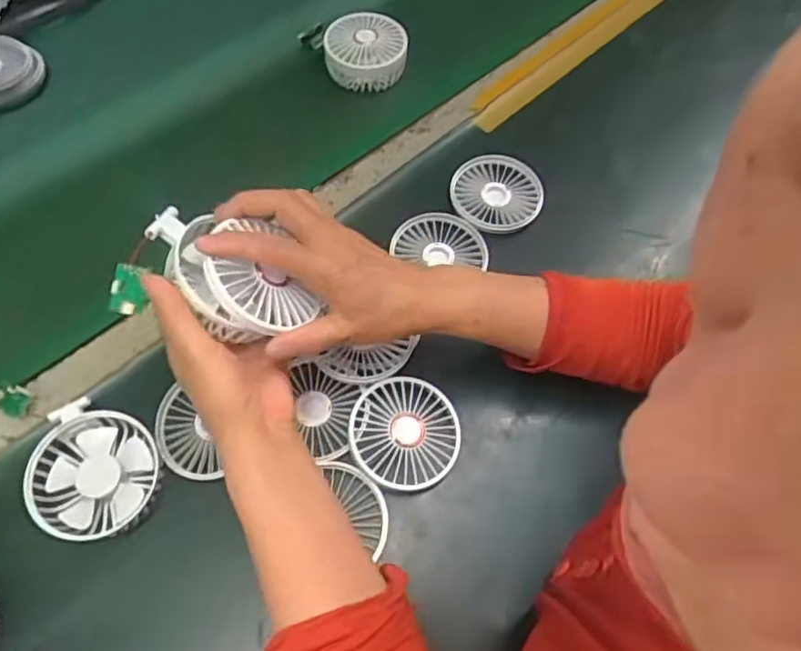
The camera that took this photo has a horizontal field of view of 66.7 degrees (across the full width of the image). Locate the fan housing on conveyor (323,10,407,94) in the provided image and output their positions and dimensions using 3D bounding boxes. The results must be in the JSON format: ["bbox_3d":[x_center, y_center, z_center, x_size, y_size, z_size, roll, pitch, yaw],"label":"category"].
[{"bbox_3d":[-0.040,-0.309,0.686,0.090,0.050,0.081,-7,62,-5],"label":"fan housing on conveyor"}]

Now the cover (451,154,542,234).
[{"bbox_3d":[0.096,-0.132,0.614,0.089,0.015,0.091,-20,64,-12],"label":"cover"}]

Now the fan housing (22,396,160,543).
[{"bbox_3d":[-0.226,0.110,0.452,0.085,0.033,0.091,1,61,-1],"label":"fan housing"}]

